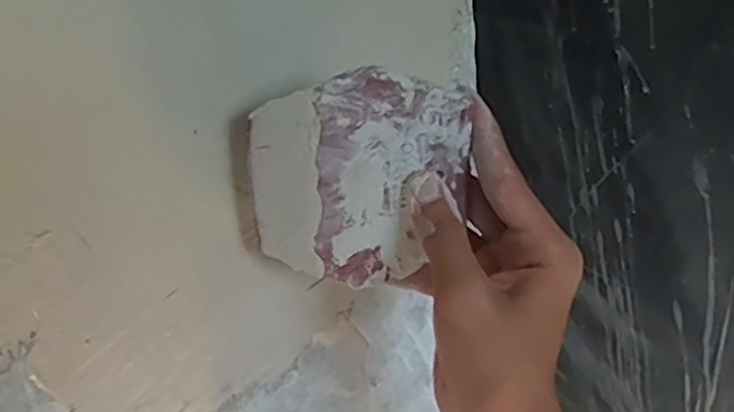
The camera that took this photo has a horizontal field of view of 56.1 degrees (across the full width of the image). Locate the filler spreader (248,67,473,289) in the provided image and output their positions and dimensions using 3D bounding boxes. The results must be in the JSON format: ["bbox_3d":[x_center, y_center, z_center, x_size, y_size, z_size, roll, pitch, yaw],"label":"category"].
[{"bbox_3d":[-0.002,-0.010,0.302,0.092,0.091,0.006,-7,26,2],"label":"filler spreader"}]

